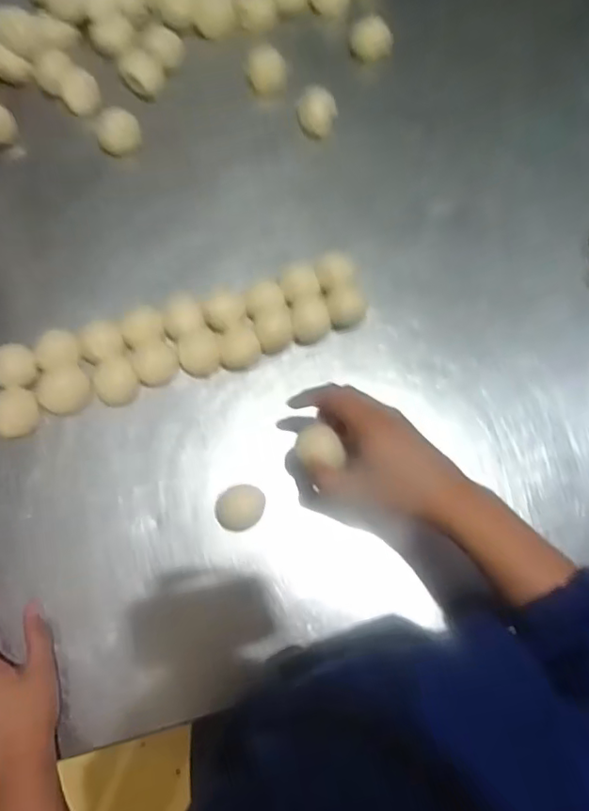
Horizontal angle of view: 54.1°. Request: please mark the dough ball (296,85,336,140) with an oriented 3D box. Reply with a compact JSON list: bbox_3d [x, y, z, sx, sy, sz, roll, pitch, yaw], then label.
[{"bbox_3d":[0.022,-0.304,0.602,0.041,0.028,0.046,19,79,3],"label":"dough ball"}]

